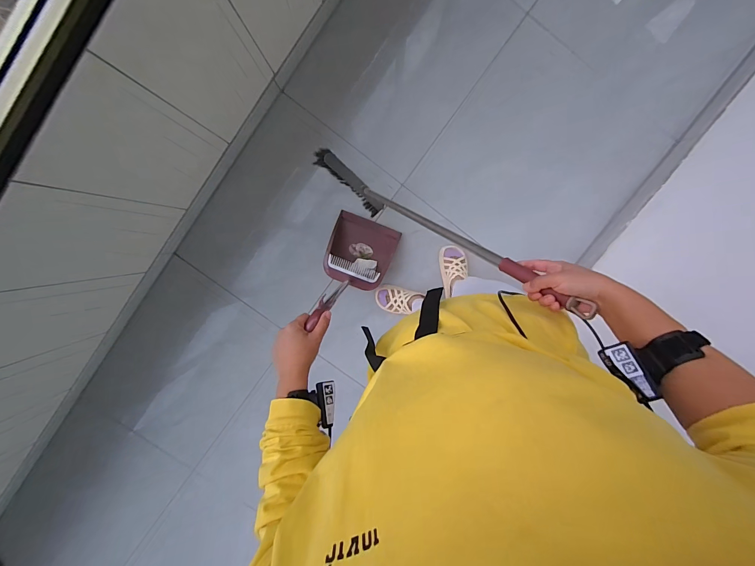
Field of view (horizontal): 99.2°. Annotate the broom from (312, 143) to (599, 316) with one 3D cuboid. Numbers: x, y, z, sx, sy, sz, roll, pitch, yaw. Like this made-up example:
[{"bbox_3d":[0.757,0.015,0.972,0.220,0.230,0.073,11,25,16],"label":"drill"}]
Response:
[{"bbox_3d":[0.101,-0.169,0.844,0.058,0.972,0.260,-51,131,5],"label":"broom"}]

